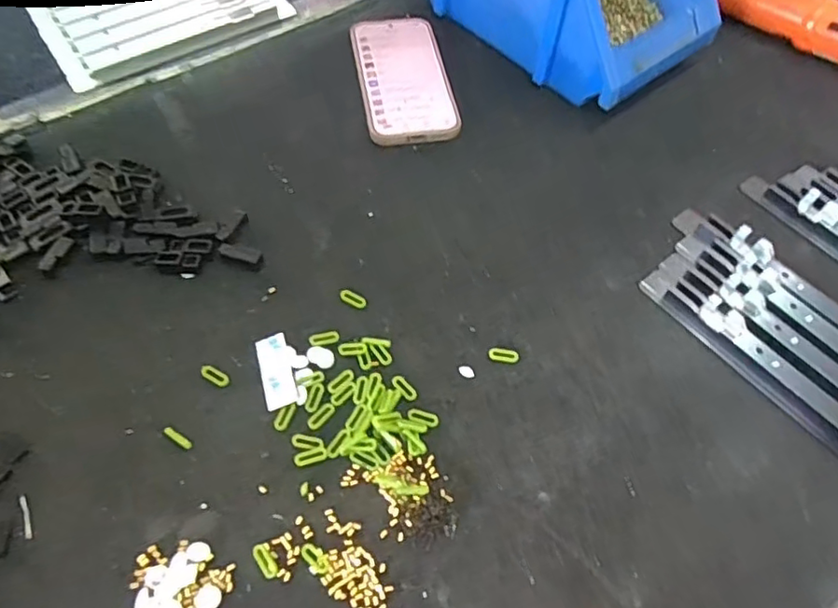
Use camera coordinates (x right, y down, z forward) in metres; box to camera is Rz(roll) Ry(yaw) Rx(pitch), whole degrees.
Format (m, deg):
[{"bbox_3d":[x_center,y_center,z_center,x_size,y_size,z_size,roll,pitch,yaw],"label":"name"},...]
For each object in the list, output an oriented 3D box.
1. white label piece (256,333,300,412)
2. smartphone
[{"bbox_3d":[-0.092,0.043,0.378,0.020,0.004,0.051,-14,60,-11],"label":"white label piece"},{"bbox_3d":[-0.013,-0.205,0.529,0.080,0.010,0.159,-8,59,-8],"label":"smartphone"}]

